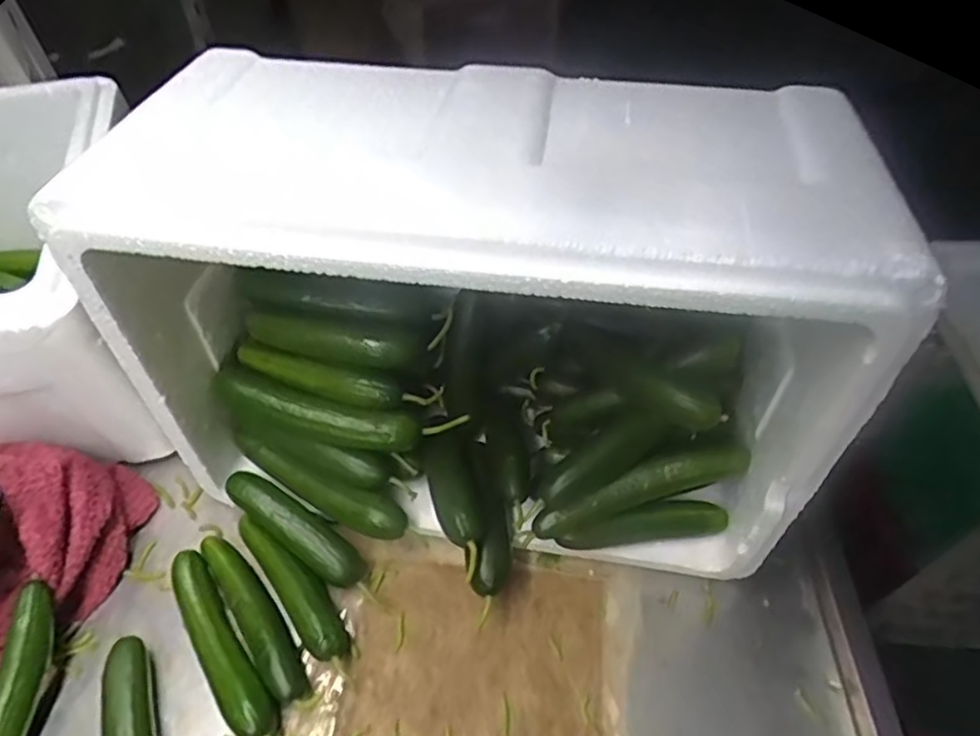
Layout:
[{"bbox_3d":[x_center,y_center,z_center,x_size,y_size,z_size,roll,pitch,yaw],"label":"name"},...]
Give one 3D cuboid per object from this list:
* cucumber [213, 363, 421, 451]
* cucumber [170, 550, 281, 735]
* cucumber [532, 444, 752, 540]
[{"bbox_3d":[-0.130,0.032,0.471,0.152,0.030,0.028,14,50,11],"label":"cucumber"},{"bbox_3d":[-0.192,0.195,0.444,0.034,0.026,0.146,-30,56,-24],"label":"cucumber"},{"bbox_3d":[0.105,0.084,0.448,0.155,0.027,0.029,-21,51,2],"label":"cucumber"}]

